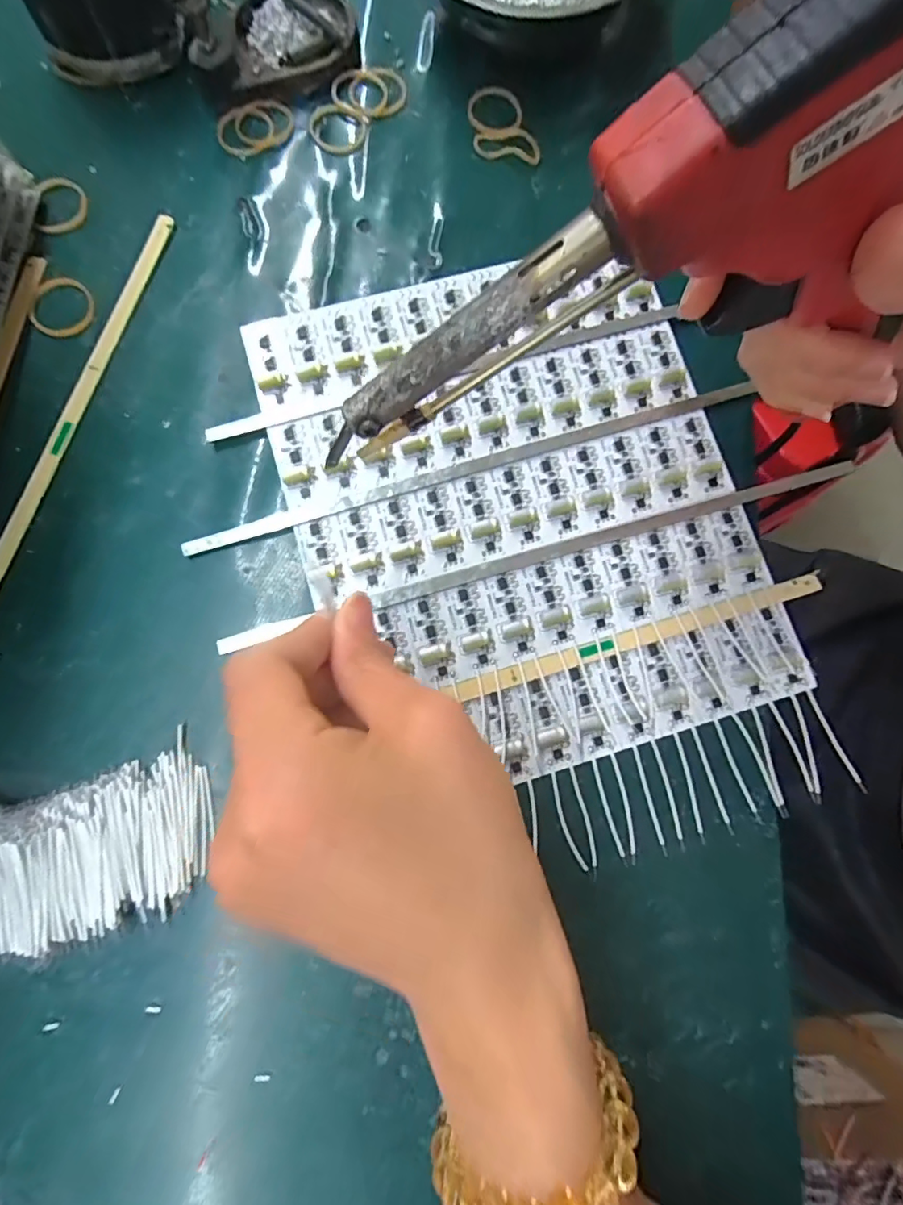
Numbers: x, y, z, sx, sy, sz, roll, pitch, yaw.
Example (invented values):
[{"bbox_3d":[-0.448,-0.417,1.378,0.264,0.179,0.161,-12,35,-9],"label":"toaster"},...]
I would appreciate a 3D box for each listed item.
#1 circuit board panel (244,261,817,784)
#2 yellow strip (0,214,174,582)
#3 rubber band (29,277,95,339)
[{"bbox_3d":[0.032,-0.047,0.234,0.194,0.008,0.229,-17,81,-4],"label":"circuit board panel"},{"bbox_3d":[-0.177,-0.083,0.237,0.012,0.004,0.225,17,80,2],"label":"yellow strip"},{"bbox_3d":[-0.186,-0.141,0.248,0.029,0.004,0.031,-1,80,-1],"label":"rubber band"}]

